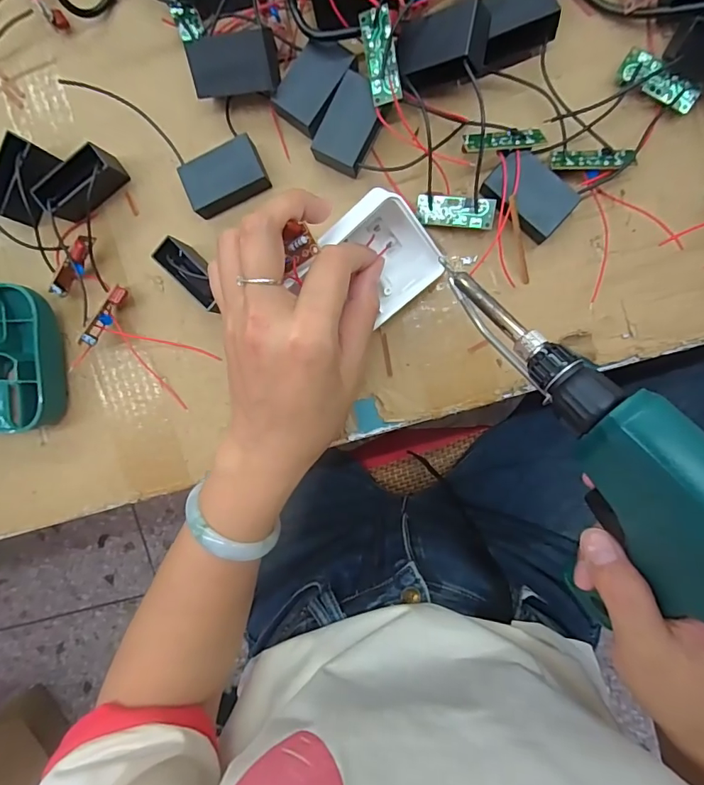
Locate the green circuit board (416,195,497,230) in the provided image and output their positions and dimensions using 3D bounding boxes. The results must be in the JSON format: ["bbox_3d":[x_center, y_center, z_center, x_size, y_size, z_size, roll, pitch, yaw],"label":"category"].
[{"bbox_3d":[0.060,-0.106,0.269,0.044,0.004,0.017,10,107,14],"label":"green circuit board"}]

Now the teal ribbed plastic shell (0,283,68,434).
[{"bbox_3d":[-0.224,-0.022,0.300,0.066,0.026,0.092,-1,93,6],"label":"teal ribbed plastic shell"}]

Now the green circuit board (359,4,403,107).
[{"bbox_3d":[0.016,-0.184,0.251,0.017,0.006,0.045,-11,106,7],"label":"green circuit board"}]

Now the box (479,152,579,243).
[{"bbox_3d":[0.102,-0.114,0.265,0.047,0.019,0.035,39,97,3],"label":"box"}]

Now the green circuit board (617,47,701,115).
[{"bbox_3d":[0.170,-0.171,0.254,0.044,0.006,0.016,33,109,5],"label":"green circuit board"}]

